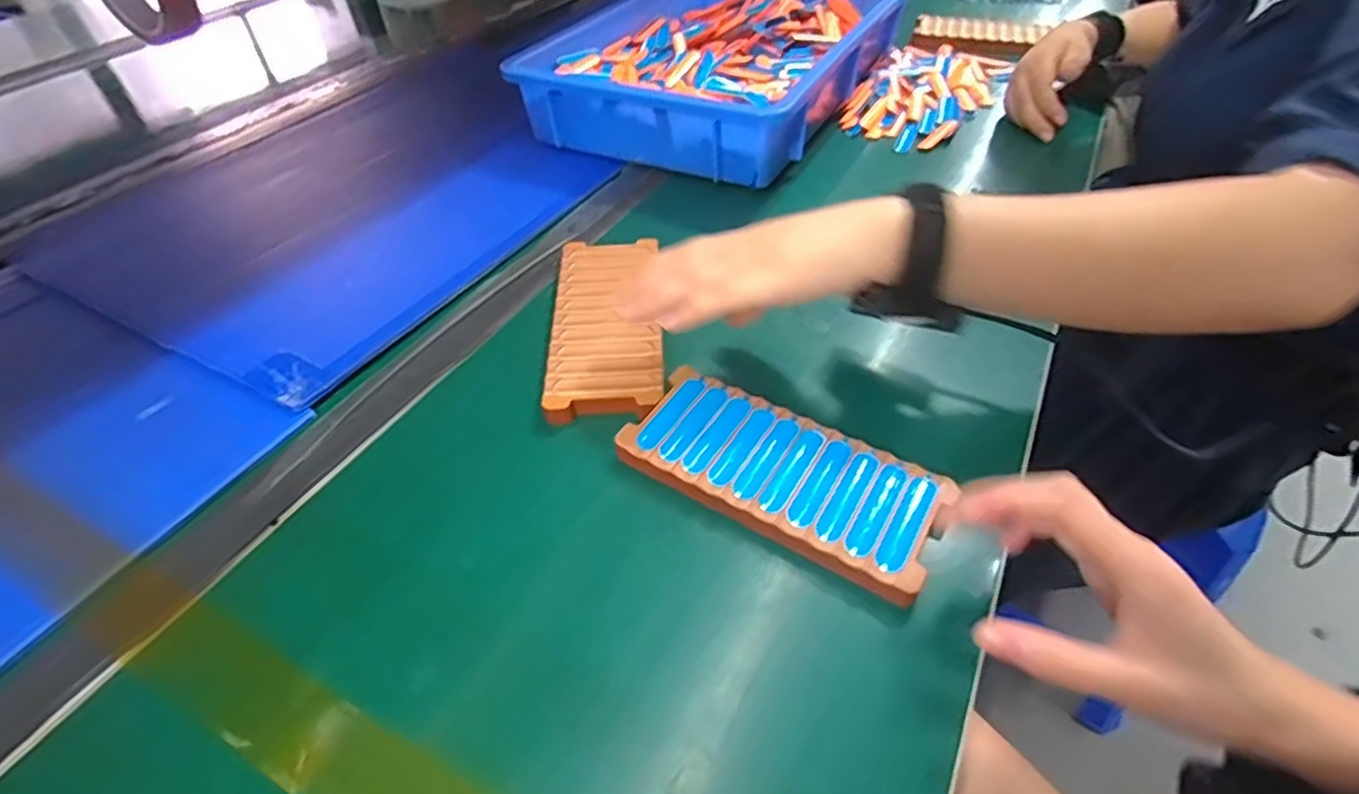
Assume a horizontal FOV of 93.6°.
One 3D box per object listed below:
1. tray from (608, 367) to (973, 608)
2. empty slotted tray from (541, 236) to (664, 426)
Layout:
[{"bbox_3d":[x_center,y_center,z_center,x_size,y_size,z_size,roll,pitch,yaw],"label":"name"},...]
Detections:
[{"bbox_3d":[0.055,0.042,0.353,0.168,0.018,0.076,23,52,24],"label":"tray"},{"bbox_3d":[-0.050,-0.053,0.443,0.074,0.015,0.172,-4,46,1],"label":"empty slotted tray"}]

